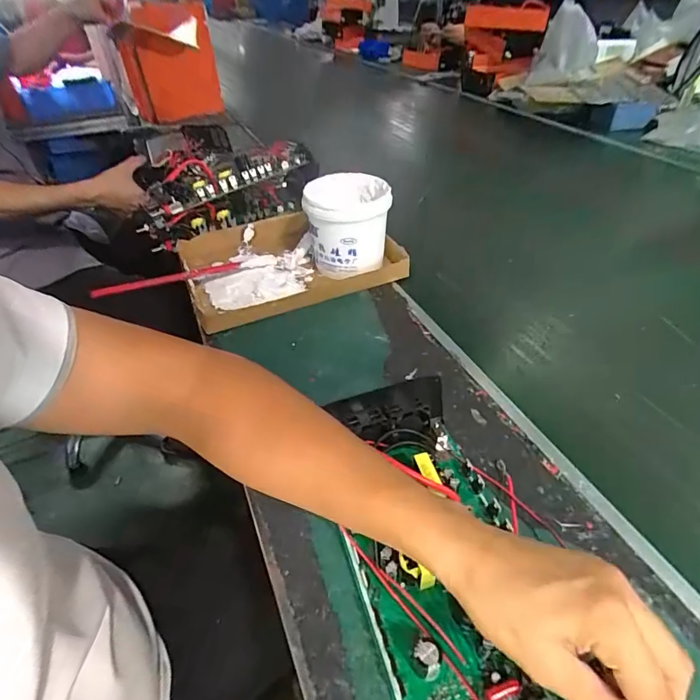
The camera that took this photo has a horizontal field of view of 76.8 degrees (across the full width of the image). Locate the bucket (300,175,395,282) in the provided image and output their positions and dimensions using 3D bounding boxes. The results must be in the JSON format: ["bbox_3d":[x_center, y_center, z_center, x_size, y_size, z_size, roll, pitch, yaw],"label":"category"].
[{"bbox_3d":[-0.002,-0.185,0.665,0.123,0.115,0.132,-2,41,1],"label":"bucket"}]

